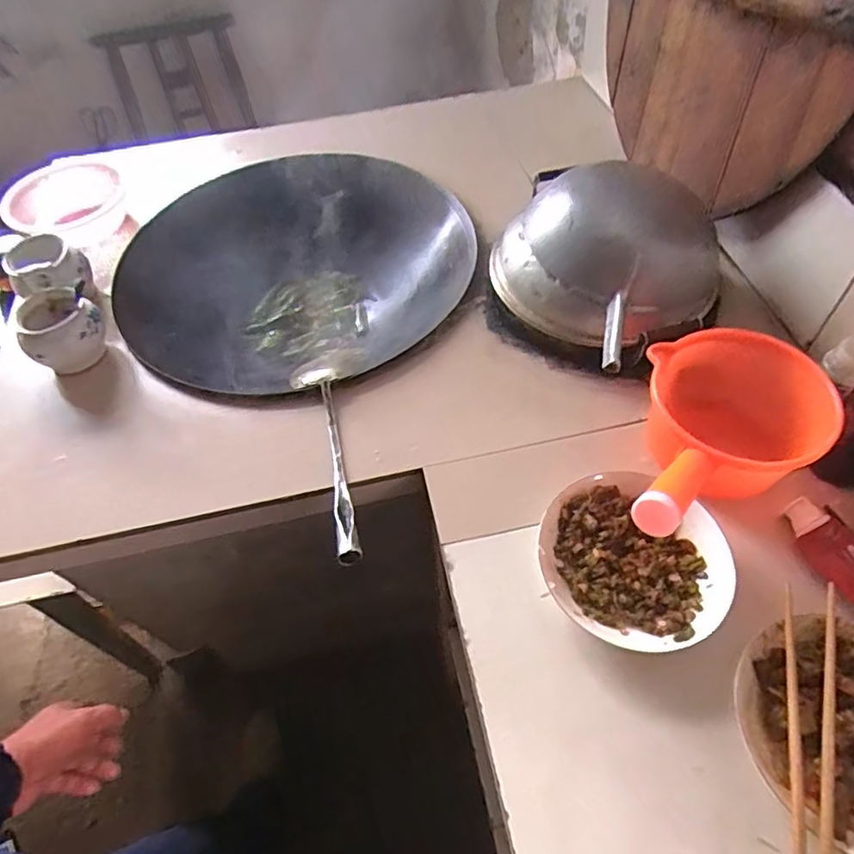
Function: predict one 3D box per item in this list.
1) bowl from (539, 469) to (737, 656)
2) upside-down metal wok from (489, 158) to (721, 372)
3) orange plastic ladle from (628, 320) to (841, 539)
[{"bbox_3d":[0.196,0.125,0.553,0.168,0.037,0.169,-2,55,3],"label":"bowl"},{"bbox_3d":[0.225,-0.223,0.720,0.265,0.145,0.271,-32,59,-16],"label":"upside-down metal wok"},{"bbox_3d":[0.261,0.023,0.555,0.157,0.120,0.265,28,49,22],"label":"orange plastic ladle"}]

